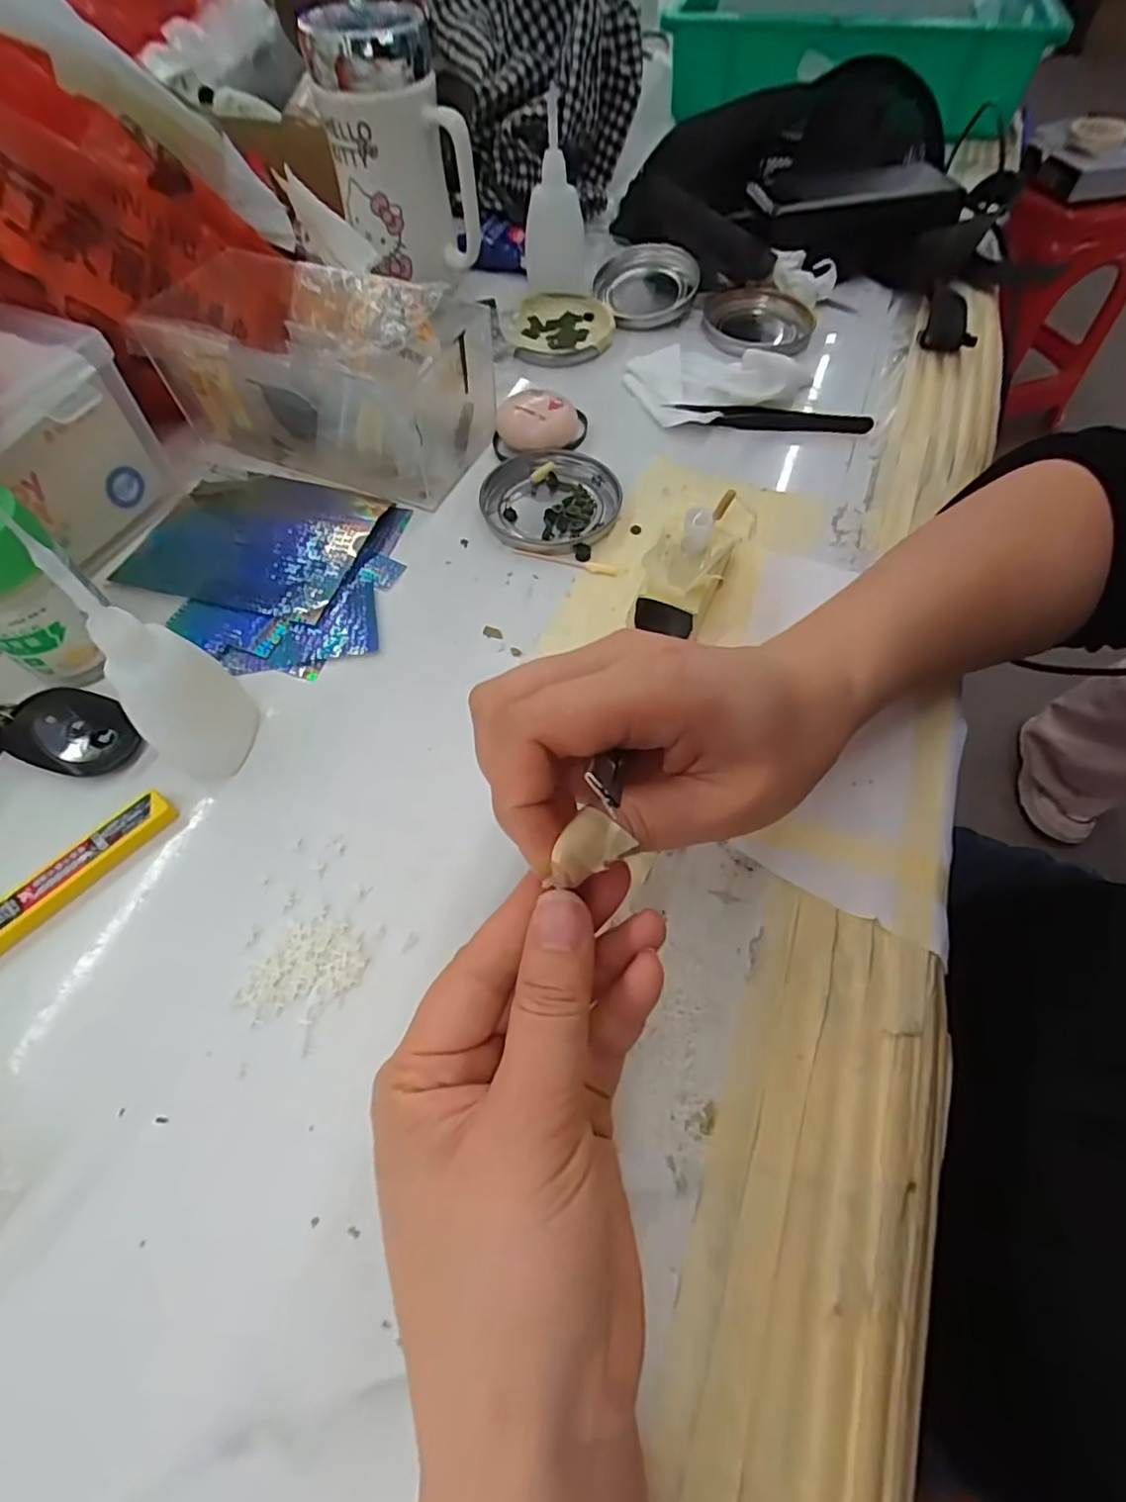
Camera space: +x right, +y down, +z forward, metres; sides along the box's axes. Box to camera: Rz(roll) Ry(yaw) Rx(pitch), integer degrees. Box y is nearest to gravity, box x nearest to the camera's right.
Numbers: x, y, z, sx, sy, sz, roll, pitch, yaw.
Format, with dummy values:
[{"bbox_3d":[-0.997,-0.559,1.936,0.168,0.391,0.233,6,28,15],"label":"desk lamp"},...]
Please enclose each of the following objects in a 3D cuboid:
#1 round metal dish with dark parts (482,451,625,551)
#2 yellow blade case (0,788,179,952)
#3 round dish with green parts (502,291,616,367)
[{"bbox_3d":[-0.007,-0.145,0.352,0.079,0.008,0.077,0,61,0],"label":"round metal dish with dark parts"},{"bbox_3d":[-0.202,0.055,0.239,0.018,0.007,0.102,38,67,19],"label":"yellow blade case"},{"bbox_3d":[0.000,-0.306,0.442,0.073,0.014,0.083,16,62,8],"label":"round dish with green parts"}]

